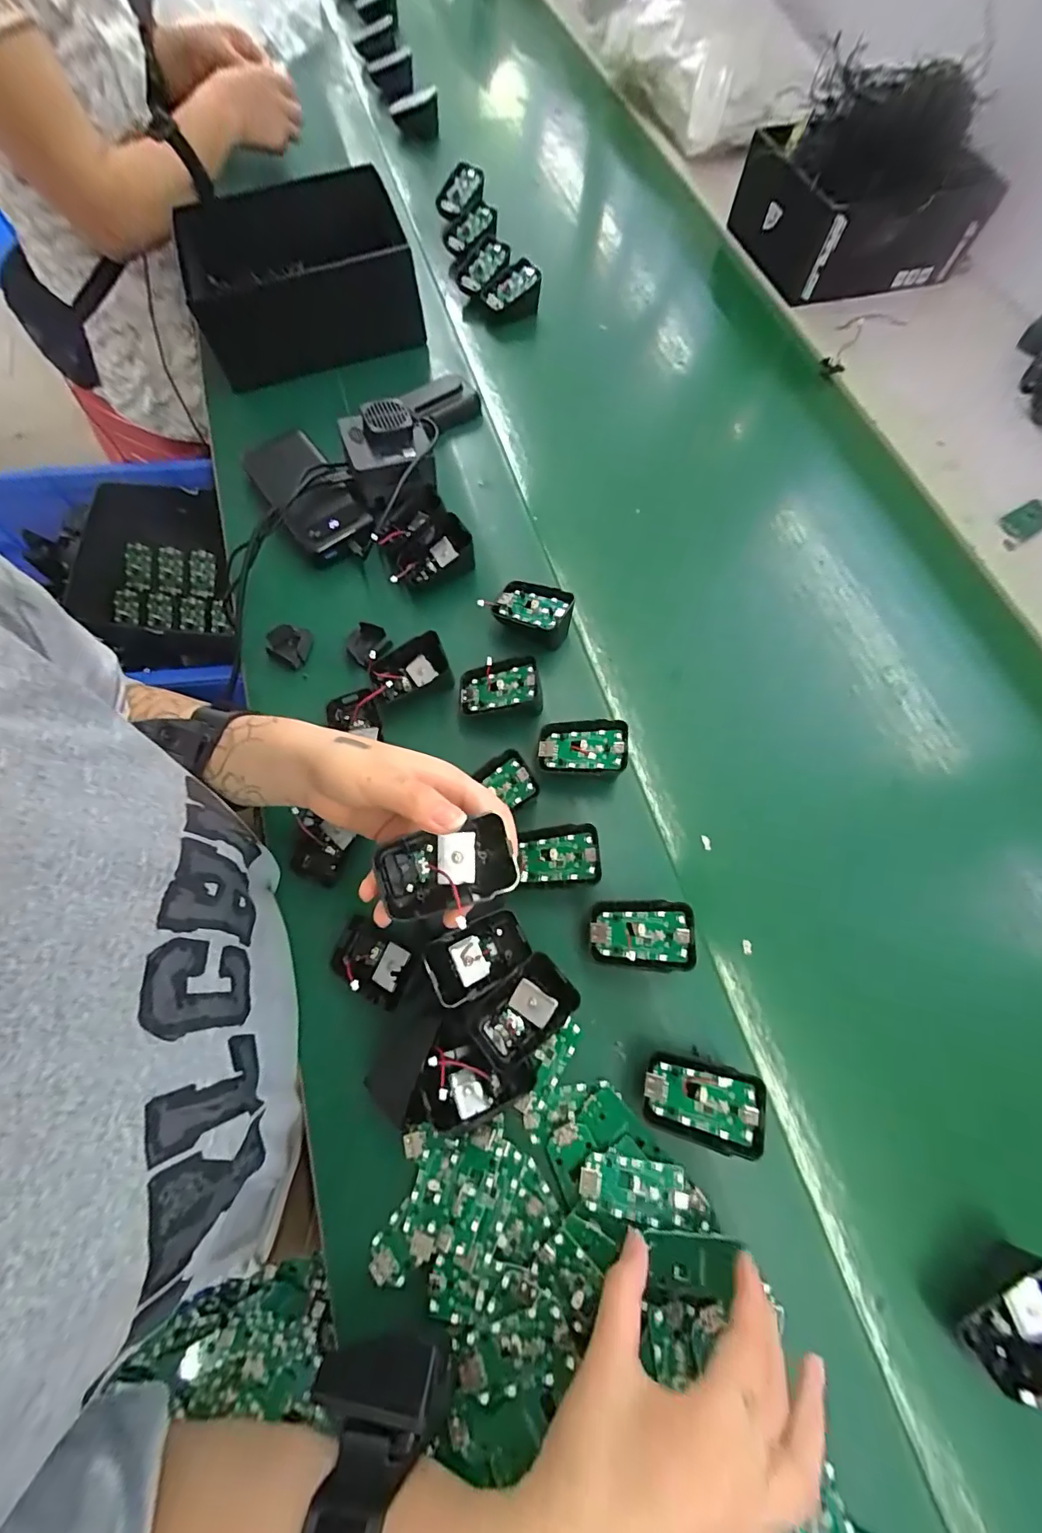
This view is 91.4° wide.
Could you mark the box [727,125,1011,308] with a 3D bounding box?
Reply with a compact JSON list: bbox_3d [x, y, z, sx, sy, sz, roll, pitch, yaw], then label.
[{"bbox_3d":[0.427,-0.703,0.635,0.260,0.081,0.187,-12,70,-5],"label":"box"}]

